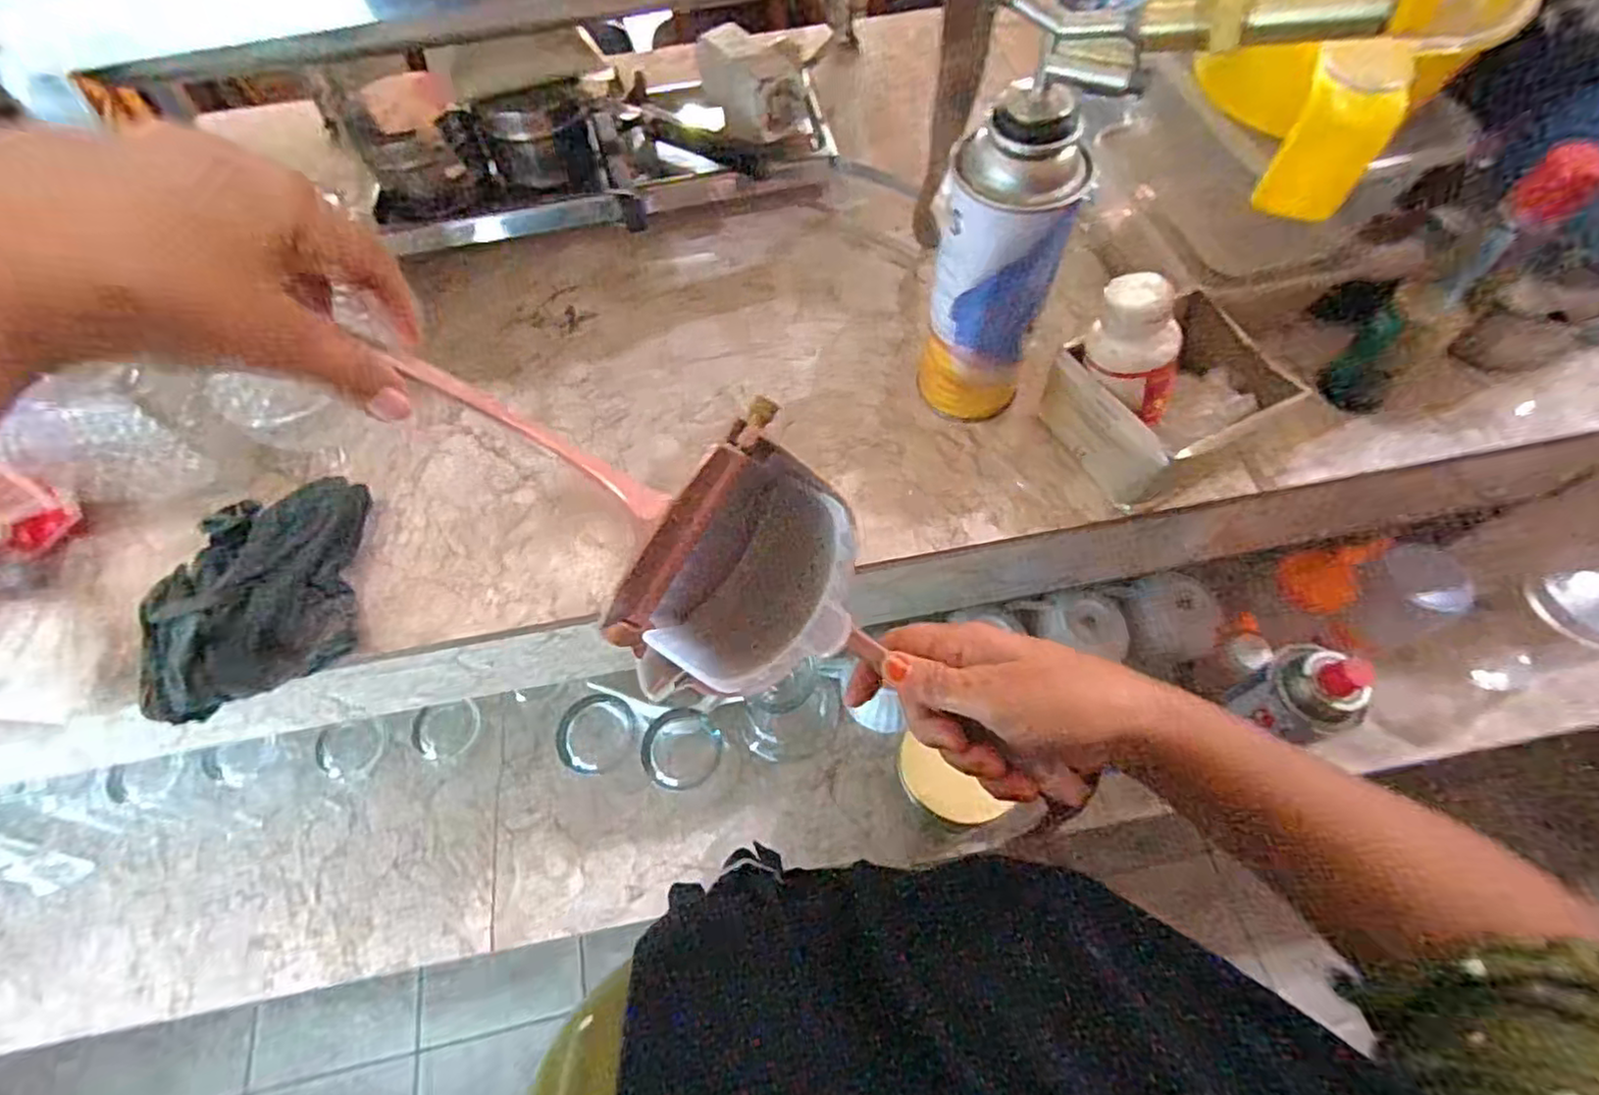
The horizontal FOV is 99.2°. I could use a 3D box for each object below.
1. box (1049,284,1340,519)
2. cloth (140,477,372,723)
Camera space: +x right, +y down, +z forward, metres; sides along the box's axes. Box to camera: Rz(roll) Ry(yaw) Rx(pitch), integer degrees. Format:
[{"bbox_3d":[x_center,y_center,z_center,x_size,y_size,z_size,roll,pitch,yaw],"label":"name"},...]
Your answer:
[{"bbox_3d":[0.221,-0.088,0.405,0.107,0.073,0.091,-25,64,-10],"label":"box"},{"bbox_3d":[-0.314,0.024,0.394,0.095,0.035,0.141,-10,62,-3],"label":"cloth"}]

